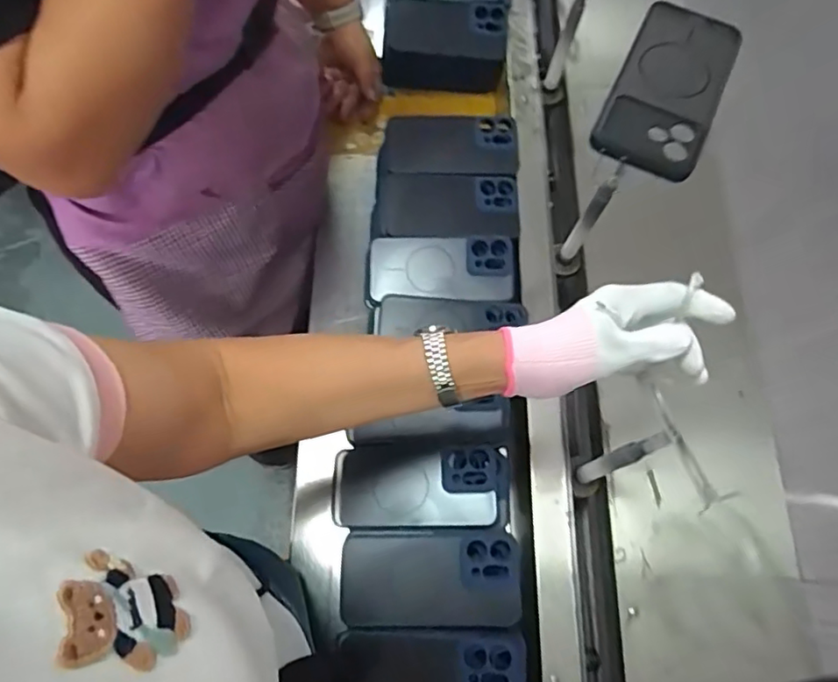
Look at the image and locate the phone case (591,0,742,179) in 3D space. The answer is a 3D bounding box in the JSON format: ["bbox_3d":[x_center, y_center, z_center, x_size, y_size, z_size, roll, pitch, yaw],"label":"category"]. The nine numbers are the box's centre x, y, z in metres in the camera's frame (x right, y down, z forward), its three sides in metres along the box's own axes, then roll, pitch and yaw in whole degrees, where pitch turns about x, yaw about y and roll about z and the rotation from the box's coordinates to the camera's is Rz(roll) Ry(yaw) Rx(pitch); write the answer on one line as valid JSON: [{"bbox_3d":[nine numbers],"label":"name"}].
[{"bbox_3d":[0.188,-0.190,0.444,0.075,0.015,0.150,24,68,7],"label":"phone case"}]

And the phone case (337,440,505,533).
[{"bbox_3d":[0.001,0.143,0.573,0.168,0.017,0.082,-5,63,7],"label":"phone case"}]

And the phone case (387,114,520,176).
[{"bbox_3d":[0.042,-0.240,0.719,0.157,0.016,0.087,1,68,-3],"label":"phone case"}]

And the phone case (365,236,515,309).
[{"bbox_3d":[0.024,-0.081,0.652,0.161,0.013,0.075,0,68,-3],"label":"phone case"}]

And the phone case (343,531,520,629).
[{"bbox_3d":[0.011,0.211,0.525,0.158,0.014,0.079,0,68,-3],"label":"phone case"}]

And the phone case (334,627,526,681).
[{"bbox_3d":[0.010,0.283,0.496,0.157,0.013,0.072,2,67,-2],"label":"phone case"}]

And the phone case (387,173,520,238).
[{"bbox_3d":[0.041,-0.157,0.692,0.154,0.019,0.092,3,67,-2],"label":"phone case"}]

